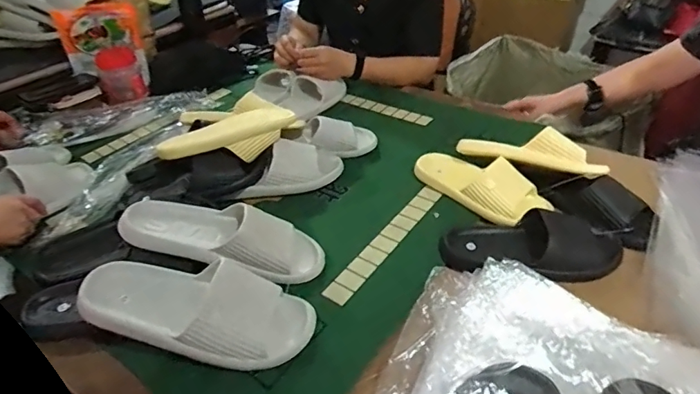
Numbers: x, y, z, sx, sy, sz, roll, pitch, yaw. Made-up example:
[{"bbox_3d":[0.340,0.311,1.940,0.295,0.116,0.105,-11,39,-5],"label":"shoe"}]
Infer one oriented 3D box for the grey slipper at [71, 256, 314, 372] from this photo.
[{"bbox_3d":[-0.190,0.146,0.600,0.289,0.078,0.115,12,53,-4],"label":"grey slipper"}]

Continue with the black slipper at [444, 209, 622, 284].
[{"bbox_3d":[0.277,0.073,0.726,0.261,0.054,0.122,10,40,13],"label":"black slipper"}]

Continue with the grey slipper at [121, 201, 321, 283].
[{"bbox_3d":[-0.179,0.051,0.695,0.292,0.067,0.106,13,39,-3],"label":"grey slipper"}]

